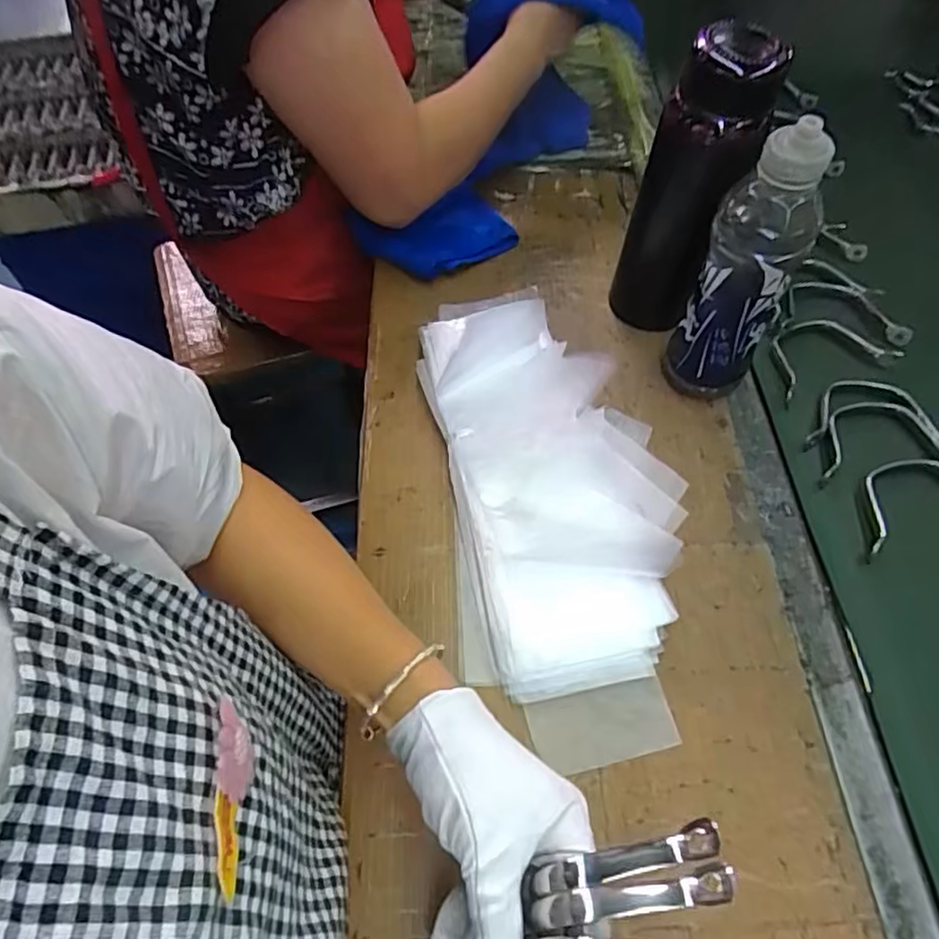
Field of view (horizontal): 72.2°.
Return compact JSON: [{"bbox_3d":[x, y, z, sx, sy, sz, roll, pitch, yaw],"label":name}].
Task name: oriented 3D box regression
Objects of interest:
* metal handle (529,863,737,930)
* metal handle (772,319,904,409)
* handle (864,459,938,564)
[{"bbox_3d":[0.073,0.188,0.283,0.091,0.016,0.013,-6,59,-4],"label":"metal handle"},{"bbox_3d":[0.328,-0.109,0.596,0.137,0.014,0.072,-19,61,-13],"label":"metal handle"},{"bbox_3d":[0.361,0.024,0.512,0.132,0.013,0.071,-11,59,-9],"label":"handle"}]

